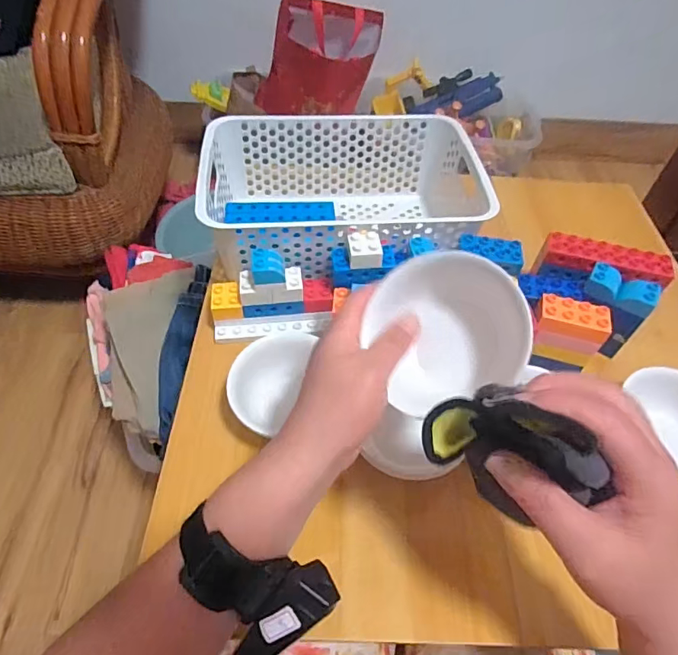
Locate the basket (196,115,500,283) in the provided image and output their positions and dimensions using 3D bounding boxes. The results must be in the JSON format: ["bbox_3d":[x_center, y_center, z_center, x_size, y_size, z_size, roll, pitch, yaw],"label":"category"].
[{"bbox_3d":[0.001,-0.148,0.575,0.299,0.116,0.205,-4,53,-6],"label":"basket"}]

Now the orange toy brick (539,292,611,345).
[{"bbox_3d":[0.225,-0.009,0.464,0.061,0.019,0.035,11,53,5],"label":"orange toy brick"}]

